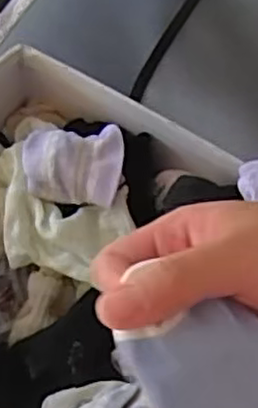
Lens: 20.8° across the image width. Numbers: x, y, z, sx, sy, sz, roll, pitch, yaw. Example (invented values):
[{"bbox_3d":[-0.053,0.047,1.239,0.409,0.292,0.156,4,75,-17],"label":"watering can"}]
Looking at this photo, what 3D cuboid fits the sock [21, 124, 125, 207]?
[{"bbox_3d":[-0.036,-0.028,0.467,0.064,0.030,0.055,6,58,11],"label":"sock"}]

